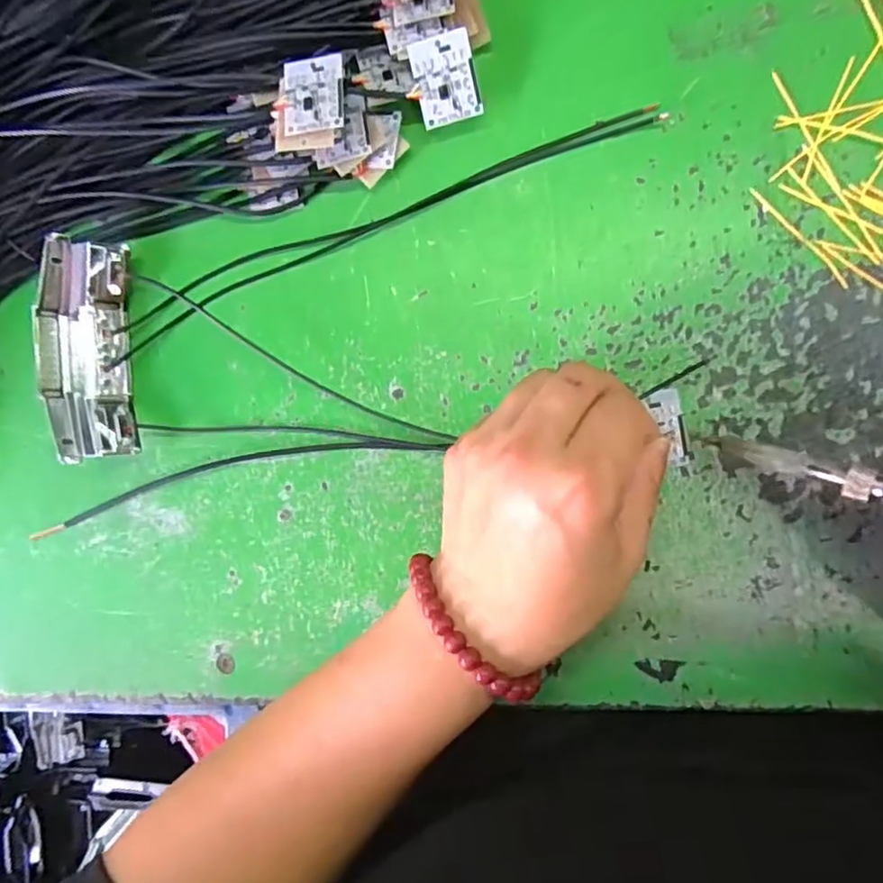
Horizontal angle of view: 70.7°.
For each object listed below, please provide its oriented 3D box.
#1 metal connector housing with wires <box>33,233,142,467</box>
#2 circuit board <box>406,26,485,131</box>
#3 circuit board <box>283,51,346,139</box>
[{"bbox_3d":[-0.165,-0.042,0.289,0.038,0.025,0.097,-2,90,10],"label":"metal connector housing with wires"},{"bbox_3d":[0.002,-0.151,0.259,0.025,0.004,0.033,-13,110,8],"label":"circuit board"},{"bbox_3d":[-0.052,-0.143,0.256,0.025,0.004,0.034,-4,84,9],"label":"circuit board"}]

